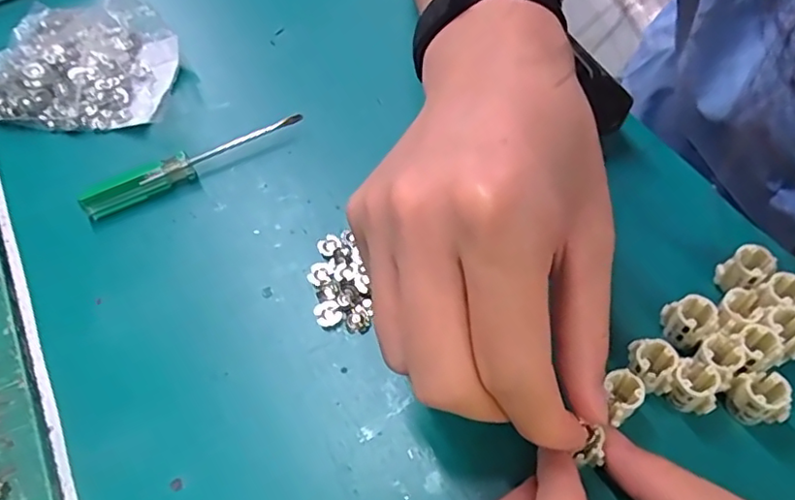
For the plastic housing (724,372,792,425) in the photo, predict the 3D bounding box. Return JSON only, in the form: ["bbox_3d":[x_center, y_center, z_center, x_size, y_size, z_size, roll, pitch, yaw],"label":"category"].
[{"bbox_3d":[0.131,0.056,0.217,0.015,0.025,0.018,-14,57,-5],"label":"plastic housing"}]

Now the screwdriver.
[{"bbox_3d":[-0.105,-0.046,0.310,0.115,0.015,0.010,-26,59,-12],"label":"screwdriver"}]

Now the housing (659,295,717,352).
[{"bbox_3d":[0.114,0.029,0.233,0.017,0.016,0.016,-2,57,3],"label":"housing"}]

